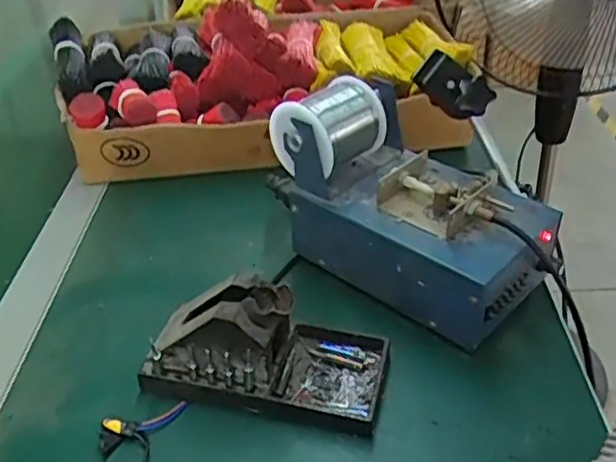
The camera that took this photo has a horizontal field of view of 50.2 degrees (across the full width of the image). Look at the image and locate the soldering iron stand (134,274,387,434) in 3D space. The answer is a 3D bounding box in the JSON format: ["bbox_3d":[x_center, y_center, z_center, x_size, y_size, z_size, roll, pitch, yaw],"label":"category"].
[{"bbox_3d":[-0.029,0.073,0.443,0.156,0.070,0.077,7,36,12],"label":"soldering iron stand"}]

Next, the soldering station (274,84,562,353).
[{"bbox_3d":[0.088,-0.028,0.523,0.132,0.126,0.213,-31,44,-34],"label":"soldering station"}]

